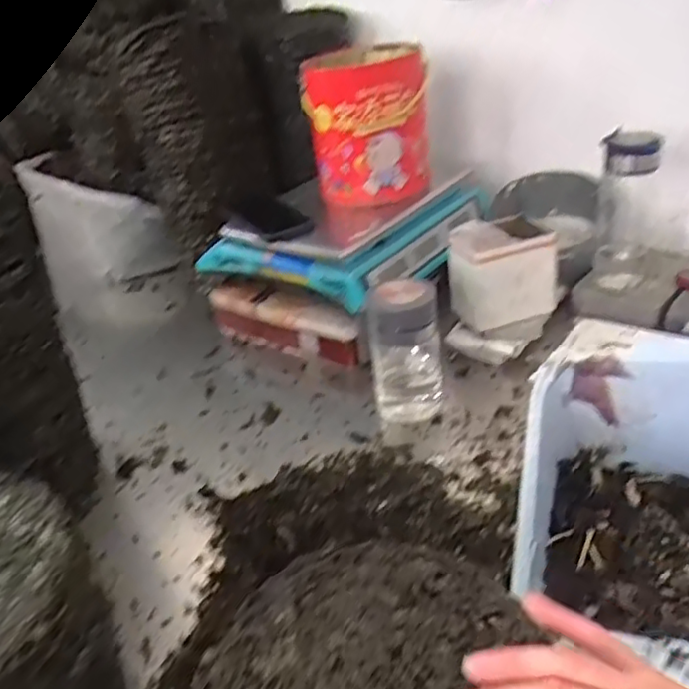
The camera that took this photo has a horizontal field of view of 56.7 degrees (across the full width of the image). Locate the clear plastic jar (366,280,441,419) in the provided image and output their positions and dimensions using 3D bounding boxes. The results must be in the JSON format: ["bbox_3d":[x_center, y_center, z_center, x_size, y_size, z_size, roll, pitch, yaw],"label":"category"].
[{"bbox_3d":[0.073,-0.001,0.754,0.079,0.168,0.077,-6,32,3],"label":"clear plastic jar"}]

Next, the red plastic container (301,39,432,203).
[{"bbox_3d":[0.035,-0.319,0.924,0.162,0.190,0.171,-3,32,7],"label":"red plastic container"}]

